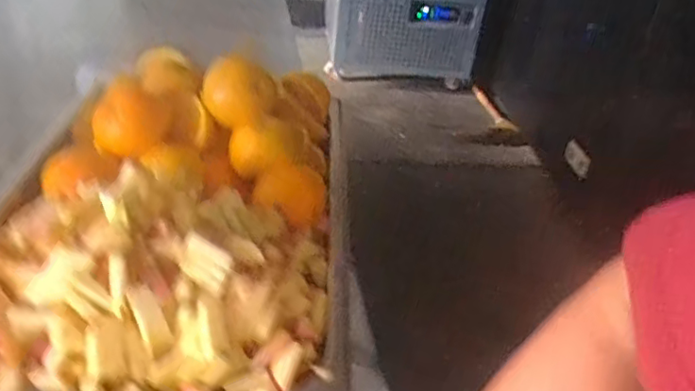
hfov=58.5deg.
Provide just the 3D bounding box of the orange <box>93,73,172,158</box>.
[{"bbox_3d":[-0.214,-0.081,0.614,0.072,0.056,0.069,-7,34,-23],"label":"orange"}]

